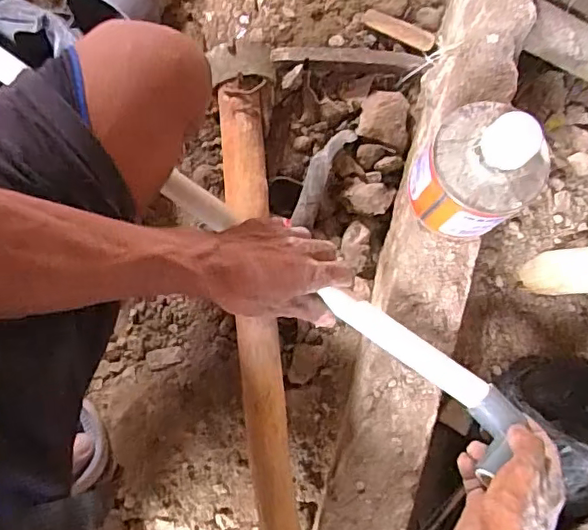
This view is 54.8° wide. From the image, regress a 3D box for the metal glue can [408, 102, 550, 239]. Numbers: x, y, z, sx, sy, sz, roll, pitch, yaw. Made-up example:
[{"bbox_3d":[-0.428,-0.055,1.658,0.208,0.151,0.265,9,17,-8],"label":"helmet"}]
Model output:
[{"bbox_3d":[0.161,-0.079,0.507,0.089,0.102,0.092,1,78,-5],"label":"metal glue can"}]

